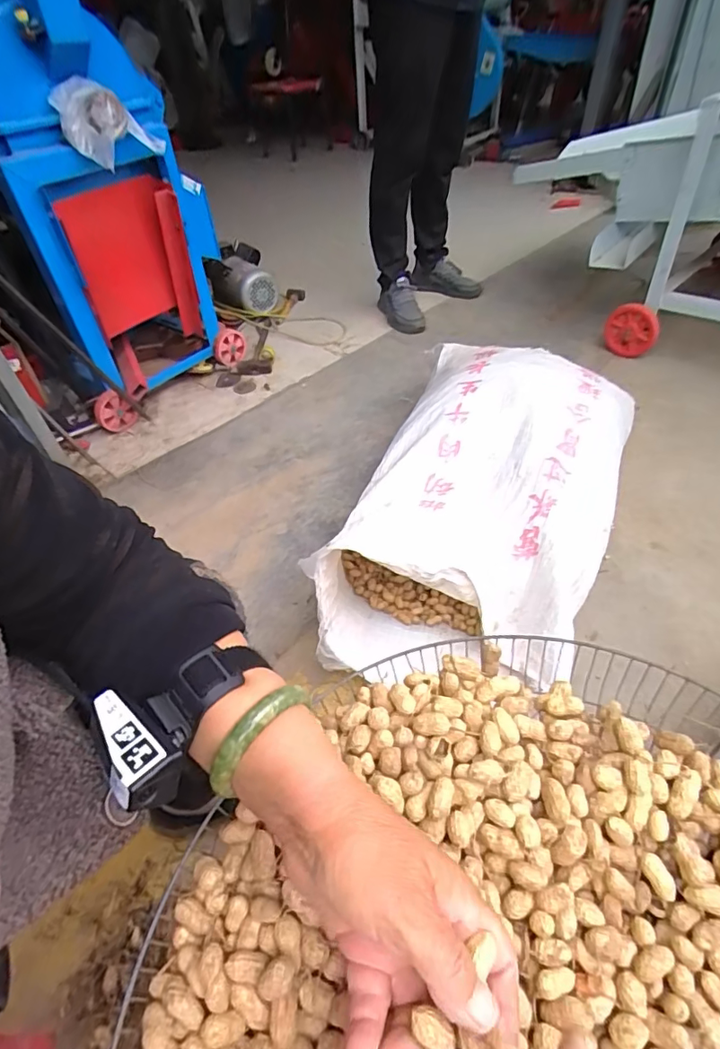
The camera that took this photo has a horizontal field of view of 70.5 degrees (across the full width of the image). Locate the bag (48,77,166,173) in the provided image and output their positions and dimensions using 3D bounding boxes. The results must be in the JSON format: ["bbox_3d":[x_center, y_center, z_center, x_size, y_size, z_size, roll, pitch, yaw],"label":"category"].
[{"bbox_3d":[-0.510,-0.816,1.038,0.186,0.129,0.100,-17,48,-10],"label":"bag"}]

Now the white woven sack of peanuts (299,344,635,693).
[{"bbox_3d":[0.247,-0.059,1.007,0.451,0.243,0.785,17,51,20],"label":"white woven sack of peanuts"}]

